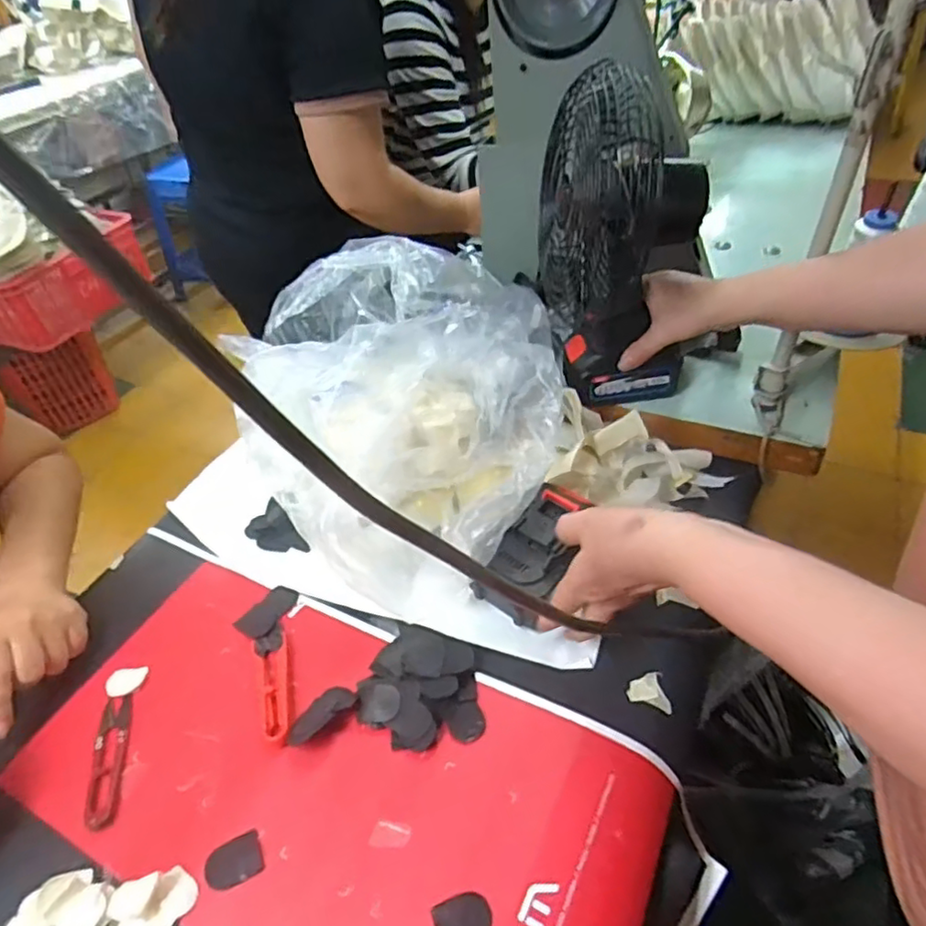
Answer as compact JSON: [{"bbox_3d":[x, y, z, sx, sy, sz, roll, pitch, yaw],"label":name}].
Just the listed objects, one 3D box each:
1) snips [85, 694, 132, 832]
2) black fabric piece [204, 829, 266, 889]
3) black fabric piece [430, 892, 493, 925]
[{"bbox_3d":[-0.263,0.220,0.485,0.023,0.007,0.099,-12,44,-7],"label":"snips"},{"bbox_3d":[-0.149,0.260,0.426,0.036,0.004,0.027,-19,45,-13],"label":"black fabric piece"},{"bbox_3d":[0.000,0.275,0.392,0.035,0.004,0.027,-16,45,-11],"label":"black fabric piece"}]

